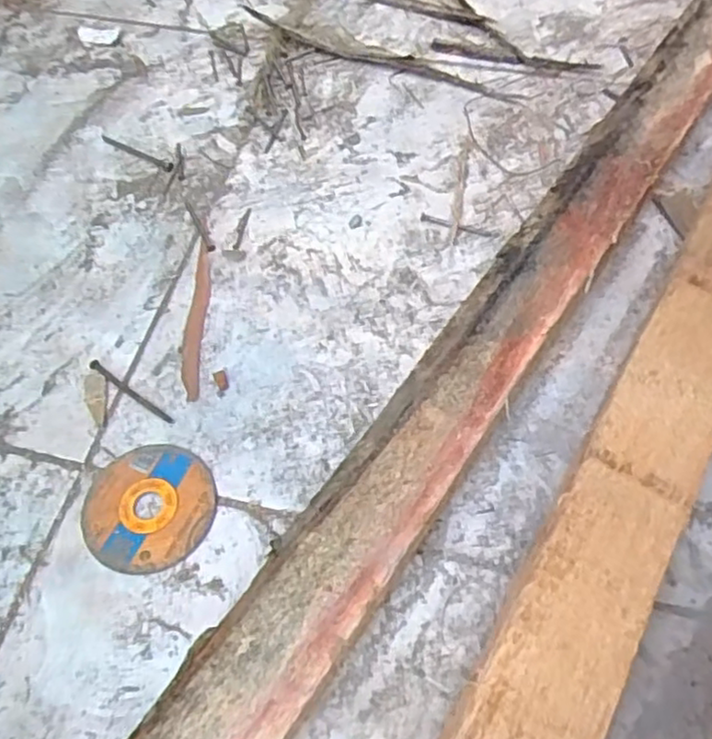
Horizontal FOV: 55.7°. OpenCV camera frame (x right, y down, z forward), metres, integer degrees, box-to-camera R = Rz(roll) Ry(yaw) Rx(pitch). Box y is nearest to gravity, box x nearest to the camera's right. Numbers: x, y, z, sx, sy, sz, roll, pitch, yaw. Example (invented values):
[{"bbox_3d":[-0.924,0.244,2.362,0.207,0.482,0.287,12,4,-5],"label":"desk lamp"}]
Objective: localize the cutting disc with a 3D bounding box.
[{"bbox_3d":[-0.114,0.074,0.369,0.070,0.004,0.070,0,61,1],"label":"cutting disc"}]

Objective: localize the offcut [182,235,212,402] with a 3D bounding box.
[{"bbox_3d":[-0.102,-0.034,0.430,0.013,0.004,0.118,-1,61,1],"label":"offcut"}]

